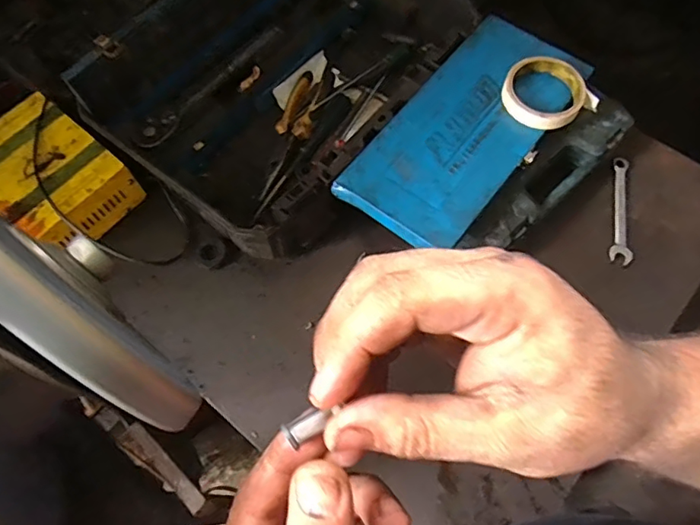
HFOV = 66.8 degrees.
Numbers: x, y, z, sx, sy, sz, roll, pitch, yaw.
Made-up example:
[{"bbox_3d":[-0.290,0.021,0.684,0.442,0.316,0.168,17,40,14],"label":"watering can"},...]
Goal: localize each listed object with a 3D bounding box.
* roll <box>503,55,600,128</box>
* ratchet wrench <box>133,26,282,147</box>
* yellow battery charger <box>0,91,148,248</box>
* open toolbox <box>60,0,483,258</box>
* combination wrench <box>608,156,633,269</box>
[{"bbox_3d":[0.225,-0.194,0.612,0.090,0.028,0.090,0,66,1],"label":"roll"},{"bbox_3d":[-0.171,-0.226,0.670,0.029,0.017,0.244,38,72,16],"label":"ratchet wrench"},{"bbox_3d":[-0.358,-0.099,0.637,0.190,0.070,0.135,38,72,16],"label":"yellow battery charger"},{"bbox_3d":[-0.068,-0.250,0.684,0.335,0.119,0.459,36,72,15],"label":"open toolbox"},{"bbox_3d":[0.336,-0.067,0.656,0.025,0.009,0.152,11,67,6],"label":"combination wrench"}]

